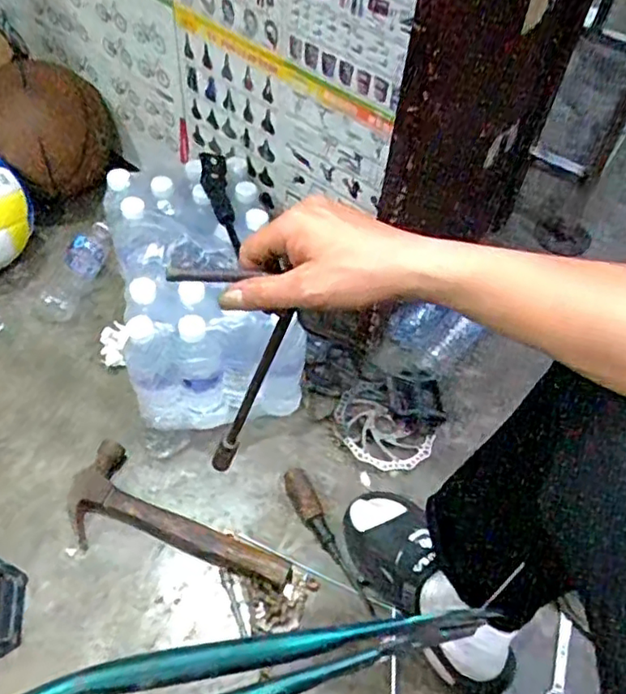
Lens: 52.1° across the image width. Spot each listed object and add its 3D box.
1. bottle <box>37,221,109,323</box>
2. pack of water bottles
[{"bbox_3d":[-0.400,-0.137,1.098,0.074,0.063,0.207,14,54,6],"label":"bottle"},{"bbox_3d":[-0.170,-0.082,0.975,0.224,0.231,0.366,-11,55,-12],"label":"pack of water bottles"}]

